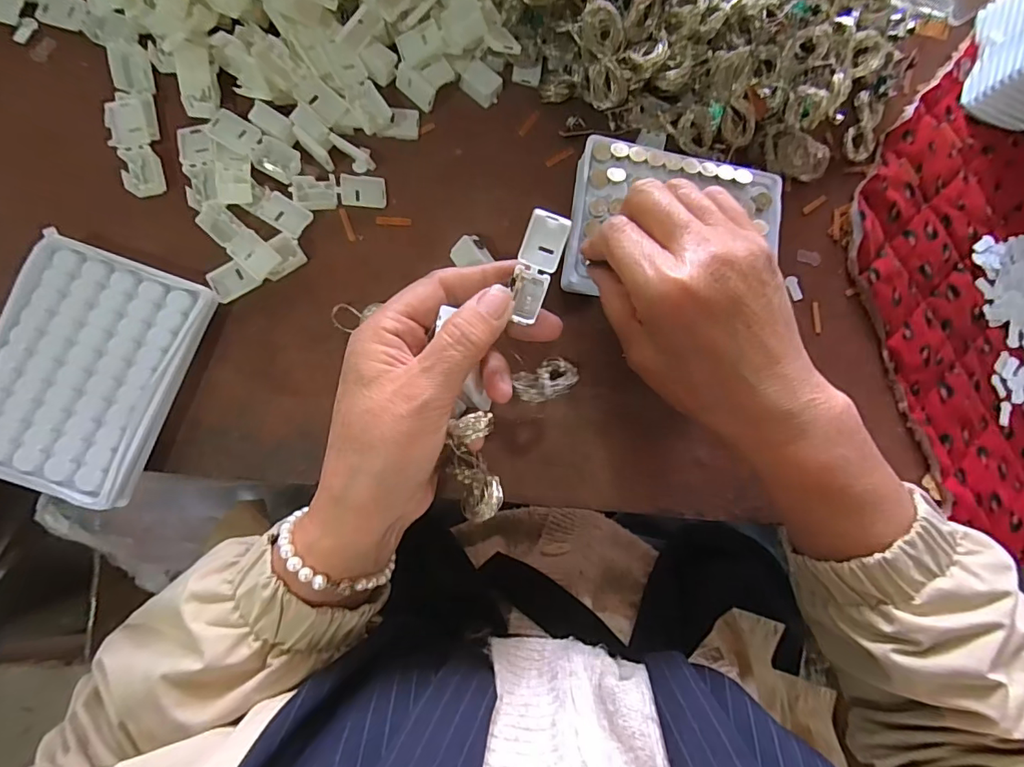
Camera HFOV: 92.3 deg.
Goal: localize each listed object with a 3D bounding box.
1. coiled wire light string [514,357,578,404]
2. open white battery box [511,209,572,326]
[{"bbox_3d":[0.020,-0.002,0.298,0.049,0.010,0.023,-26,88,-38],"label":"coiled wire light string"},{"bbox_3d":[0.013,-0.057,0.242,0.020,0.005,0.054,14,88,-5],"label":"open white battery box"}]

